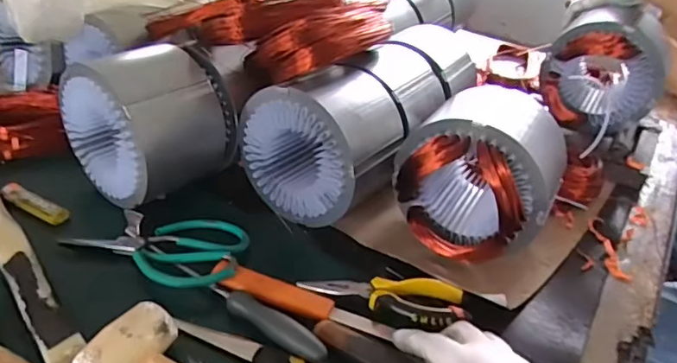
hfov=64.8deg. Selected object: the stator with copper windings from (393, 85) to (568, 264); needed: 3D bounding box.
[{"bbox_3d":[0.150,-0.006,0.568,0.151,0.144,0.154,23,38,23],"label":"stator with copper windings"}]

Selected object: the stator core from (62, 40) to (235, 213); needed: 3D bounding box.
[{"bbox_3d":[-0.207,-0.066,0.597,0.140,0.143,0.138,30,41,30],"label":"stator core"}]

